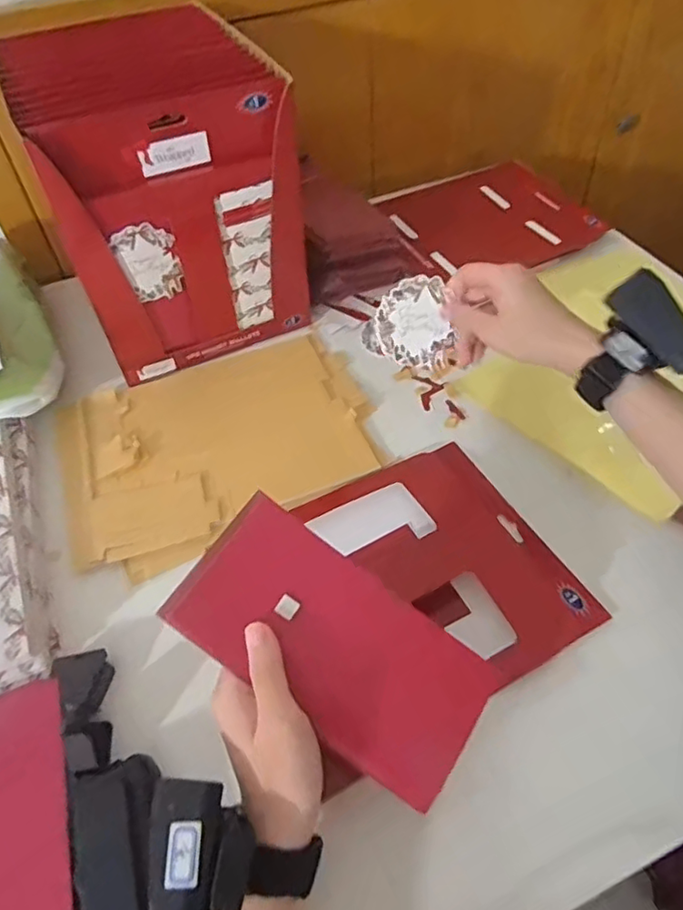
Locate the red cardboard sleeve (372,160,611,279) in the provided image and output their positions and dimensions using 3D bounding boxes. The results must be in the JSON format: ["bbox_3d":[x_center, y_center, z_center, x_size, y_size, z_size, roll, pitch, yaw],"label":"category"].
[{"bbox_3d":[0.175,-0.292,0.746,0.209,0.027,0.199,-27,57,-13],"label":"red cardboard sleeve"}]

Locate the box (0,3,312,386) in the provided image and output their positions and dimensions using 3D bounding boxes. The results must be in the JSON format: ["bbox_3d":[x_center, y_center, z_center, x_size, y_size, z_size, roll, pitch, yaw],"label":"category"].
[{"bbox_3d":[-0.169,-0.254,0.580,0.201,0.255,0.215,-22,52,-13],"label":"box"}]

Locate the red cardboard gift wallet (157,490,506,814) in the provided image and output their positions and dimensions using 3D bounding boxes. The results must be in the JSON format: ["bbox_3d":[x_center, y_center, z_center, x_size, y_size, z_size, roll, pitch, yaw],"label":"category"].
[{"bbox_3d":[-0.002,0.107,0.339,0.178,0.007,0.088,38,67,1],"label":"red cardboard gift wallet"}]

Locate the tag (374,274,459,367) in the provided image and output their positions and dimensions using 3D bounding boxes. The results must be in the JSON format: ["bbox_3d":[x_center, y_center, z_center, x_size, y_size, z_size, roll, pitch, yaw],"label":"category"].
[{"bbox_3d":[0.056,-0.104,0.473,0.055,0.066,0.004,-13,18,-2],"label":"tag"}]

